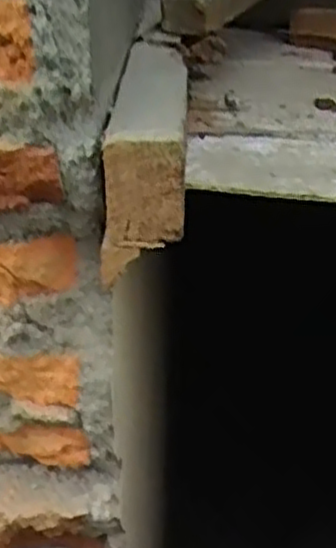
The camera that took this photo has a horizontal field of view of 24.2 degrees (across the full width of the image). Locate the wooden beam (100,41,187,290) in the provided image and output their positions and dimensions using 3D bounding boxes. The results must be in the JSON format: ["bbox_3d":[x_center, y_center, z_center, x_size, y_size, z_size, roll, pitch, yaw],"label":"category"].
[{"bbox_3d":[-0.009,-0.089,0.492,0.045,0.073,0.211,2,32,2],"label":"wooden beam"}]

